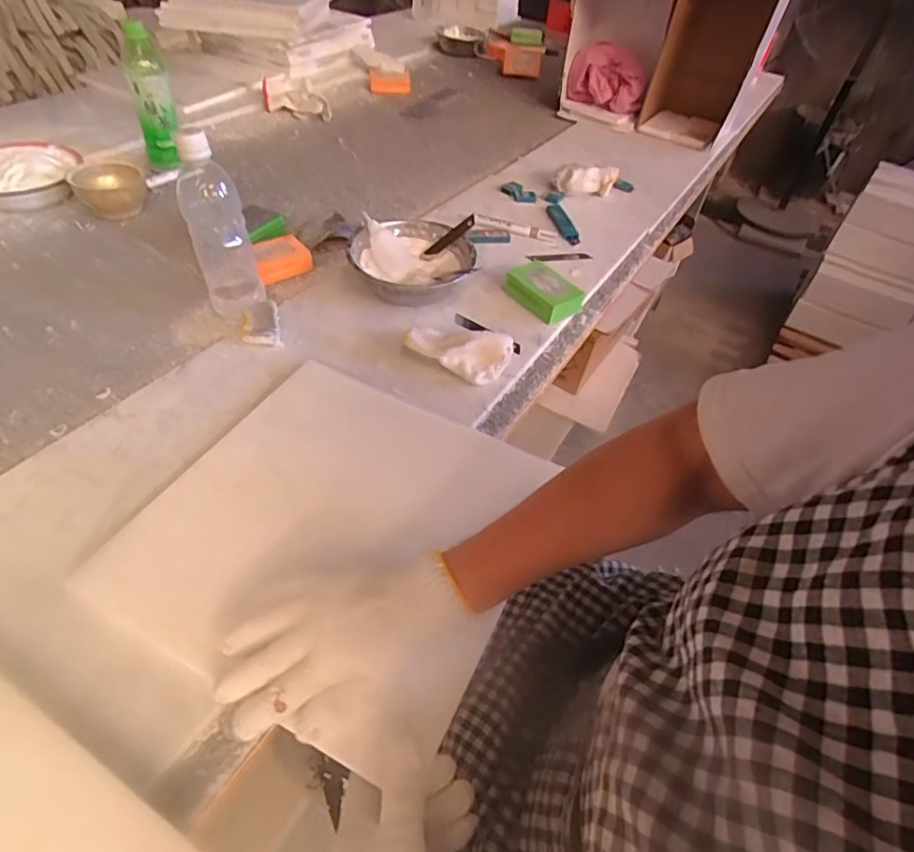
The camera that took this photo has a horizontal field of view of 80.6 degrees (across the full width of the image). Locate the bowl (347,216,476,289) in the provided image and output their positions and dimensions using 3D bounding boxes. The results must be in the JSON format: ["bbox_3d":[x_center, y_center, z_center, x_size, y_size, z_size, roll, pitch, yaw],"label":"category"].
[{"bbox_3d":[-0.059,-0.217,0.713,0.155,0.056,0.148,3,49,-3],"label":"bowl"}]

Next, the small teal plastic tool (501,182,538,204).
[{"bbox_3d":[0.104,-0.402,0.930,0.067,0.020,0.046,35,55,22],"label":"small teal plastic tool"}]

